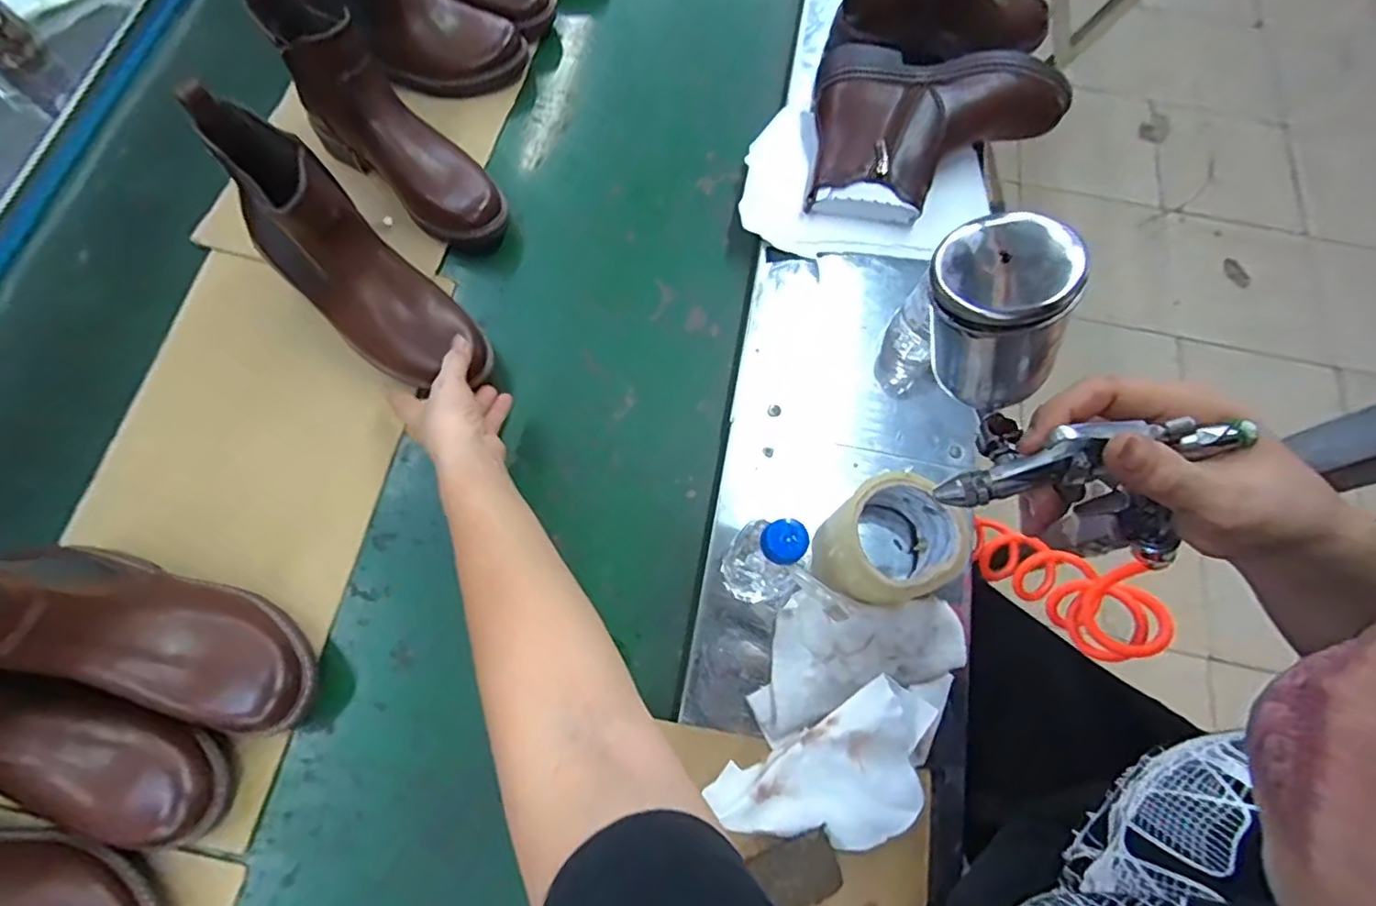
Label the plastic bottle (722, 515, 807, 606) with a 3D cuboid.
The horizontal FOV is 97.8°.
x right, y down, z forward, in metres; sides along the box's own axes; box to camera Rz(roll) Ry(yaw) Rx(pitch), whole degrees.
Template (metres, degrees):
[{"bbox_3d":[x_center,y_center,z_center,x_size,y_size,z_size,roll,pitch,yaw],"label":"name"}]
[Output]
[{"bbox_3d":[0.060,0.084,0.461,0.053,0.112,0.053,32,75,8],"label":"plastic bottle"}]

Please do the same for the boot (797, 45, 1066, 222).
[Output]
[{"bbox_3d":[0.262,-0.329,0.642,0.253,0.095,0.165,9,73,2],"label":"boot"}]

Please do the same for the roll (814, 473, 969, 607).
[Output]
[{"bbox_3d":[0.171,0.071,0.506,0.098,0.074,0.103,42,73,10],"label":"roll"}]

